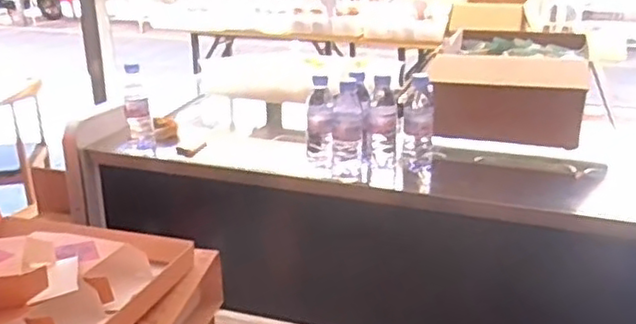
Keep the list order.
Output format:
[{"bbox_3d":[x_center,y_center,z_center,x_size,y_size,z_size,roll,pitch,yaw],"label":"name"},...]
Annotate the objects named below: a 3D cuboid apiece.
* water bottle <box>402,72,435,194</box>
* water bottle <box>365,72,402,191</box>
[{"bbox_3d":[0.194,-0.051,1.286,0.059,0.211,0.069,1,21,6],"label":"water bottle"},{"bbox_3d":[0.125,-0.052,1.286,0.066,0.203,0.063,1,21,6],"label":"water bottle"}]

